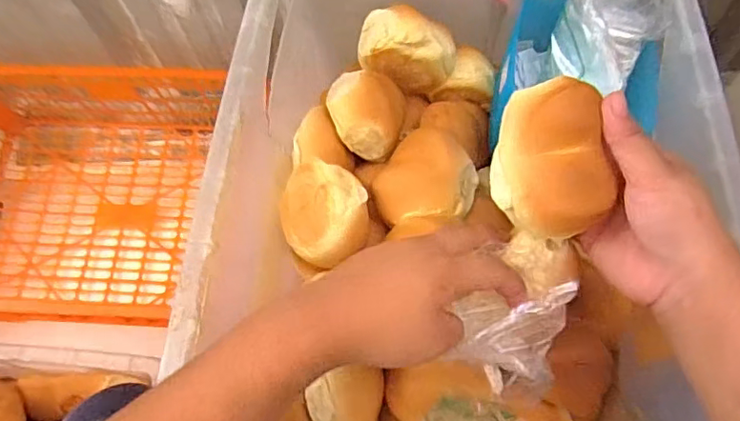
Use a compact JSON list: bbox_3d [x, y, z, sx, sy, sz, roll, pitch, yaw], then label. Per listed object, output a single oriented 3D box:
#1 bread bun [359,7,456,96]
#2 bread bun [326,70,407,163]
[{"bbox_3d":[0.033,-0.146,0.499,0.085,0.072,0.049,-1,66,3],"label":"bread bun"},{"bbox_3d":[0.003,-0.083,0.461,0.067,0.053,0.059,-19,67,-5],"label":"bread bun"}]

